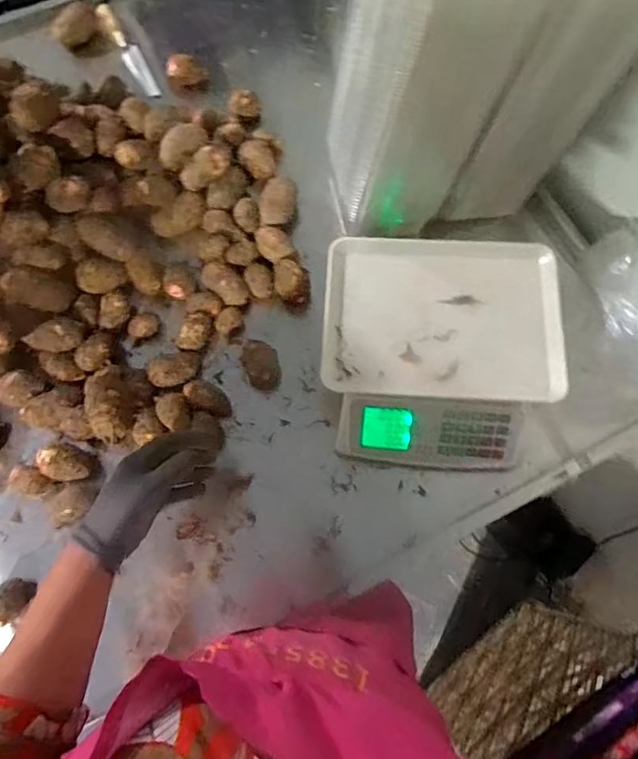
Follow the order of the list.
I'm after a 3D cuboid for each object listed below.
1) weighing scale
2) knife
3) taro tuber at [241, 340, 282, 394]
[{"bbox_3d":[0.147,-0.035,0.632,0.281,0.102,0.277,4,72,1],"label":"weighing scale"},{"bbox_3d":[-0.327,-0.566,0.852,0.035,0.023,0.190,-31,89,-10],"label":"knife"},{"bbox_3d":[-0.076,-0.020,0.657,0.044,0.044,0.064,-24,74,-8],"label":"taro tuber"}]

